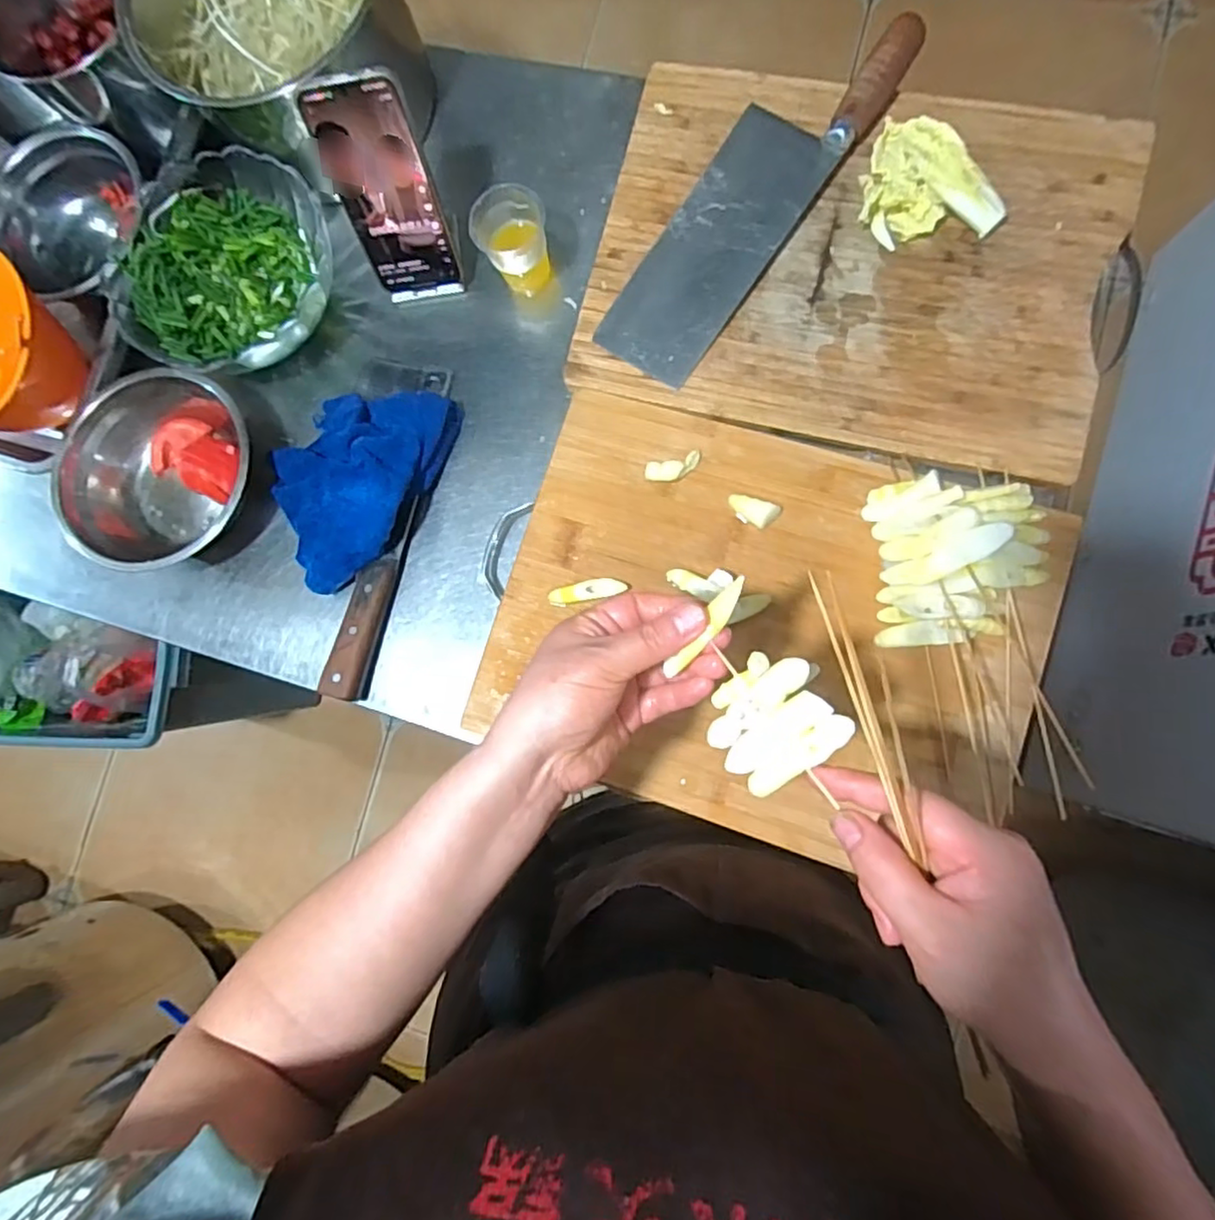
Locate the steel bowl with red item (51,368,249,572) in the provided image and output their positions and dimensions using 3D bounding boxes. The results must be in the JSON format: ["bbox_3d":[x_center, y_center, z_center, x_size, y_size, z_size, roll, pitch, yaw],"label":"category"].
[{"bbox_3d":[-0.368,-0.116,0.537,0.160,0.051,0.156,-1,84,6],"label":"steel bowl with red item"}]

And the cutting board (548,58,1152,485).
[{"bbox_3d":[0.188,-0.274,0.501,0.394,0.022,0.285,14,85,8],"label":"cutting board"}]

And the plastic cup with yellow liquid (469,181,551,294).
[{"bbox_3d":[-0.078,-0.310,0.541,0.059,0.071,0.056,-1,84,6],"label":"plastic cup with yellow liquid"}]

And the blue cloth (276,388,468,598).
[{"bbox_3d":[-0.217,-0.111,0.528,0.129,0.045,0.186,24,87,8],"label":"blue cloth"}]

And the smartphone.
[{"bbox_3d":[-0.171,-0.320,0.503,0.072,0.160,0.011,-5,59,6],"label":"smartphone"}]

